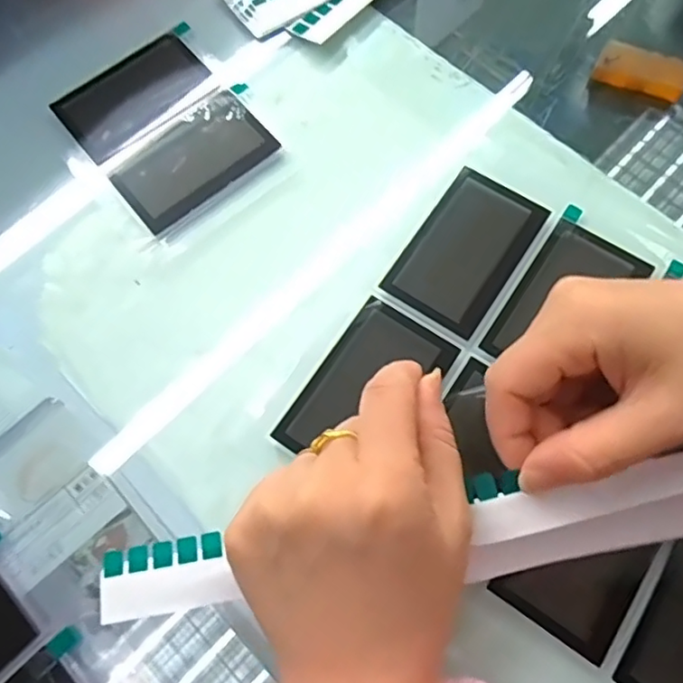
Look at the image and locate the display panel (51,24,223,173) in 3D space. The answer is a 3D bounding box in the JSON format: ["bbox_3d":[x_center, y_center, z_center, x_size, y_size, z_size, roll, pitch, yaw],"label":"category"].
[{"bbox_3d":[-0.117,-0.145,0.340,0.089,0.004,0.057,-38,74,-11],"label":"display panel"}]

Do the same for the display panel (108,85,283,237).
[{"bbox_3d":[-0.082,-0.102,0.326,0.085,0.004,0.052,-39,74,-11],"label":"display panel"}]

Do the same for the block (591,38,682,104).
[{"bbox_3d":[0.167,-0.151,0.326,0.049,0.012,0.022,20,73,8],"label":"block"}]

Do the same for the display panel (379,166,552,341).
[{"bbox_3d":[0.064,-0.048,0.301,0.052,0.004,0.084,32,75,12],"label":"display panel"}]

